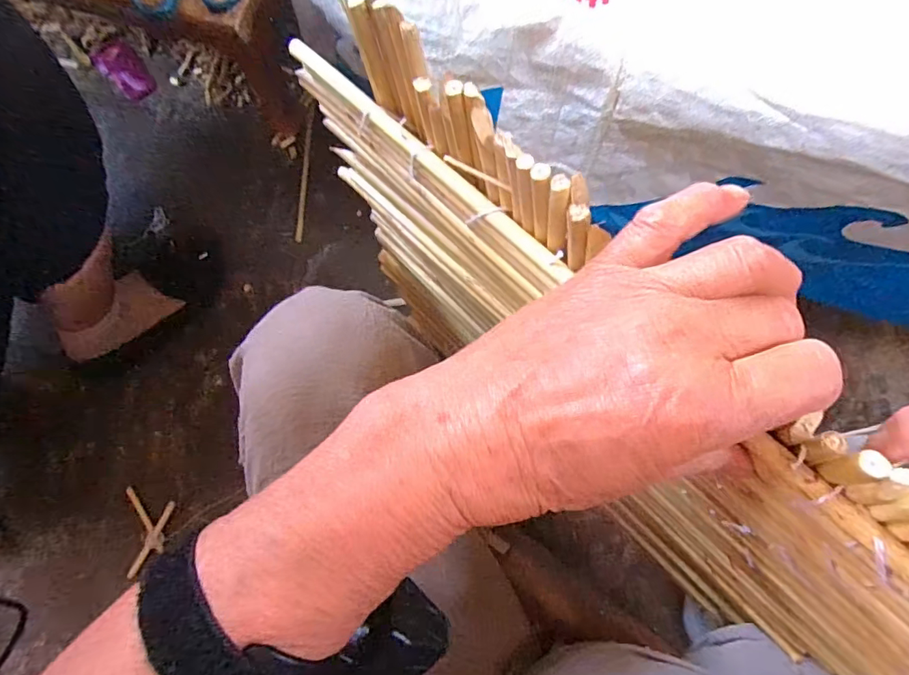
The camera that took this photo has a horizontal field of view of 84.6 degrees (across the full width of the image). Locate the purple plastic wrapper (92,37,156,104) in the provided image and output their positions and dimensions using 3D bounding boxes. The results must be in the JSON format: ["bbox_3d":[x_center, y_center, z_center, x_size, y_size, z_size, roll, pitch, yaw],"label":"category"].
[{"bbox_3d":[-0.478,-0.387,0.730,0.093,0.031,0.052,41,82,6],"label":"purple plastic wrapper"}]

